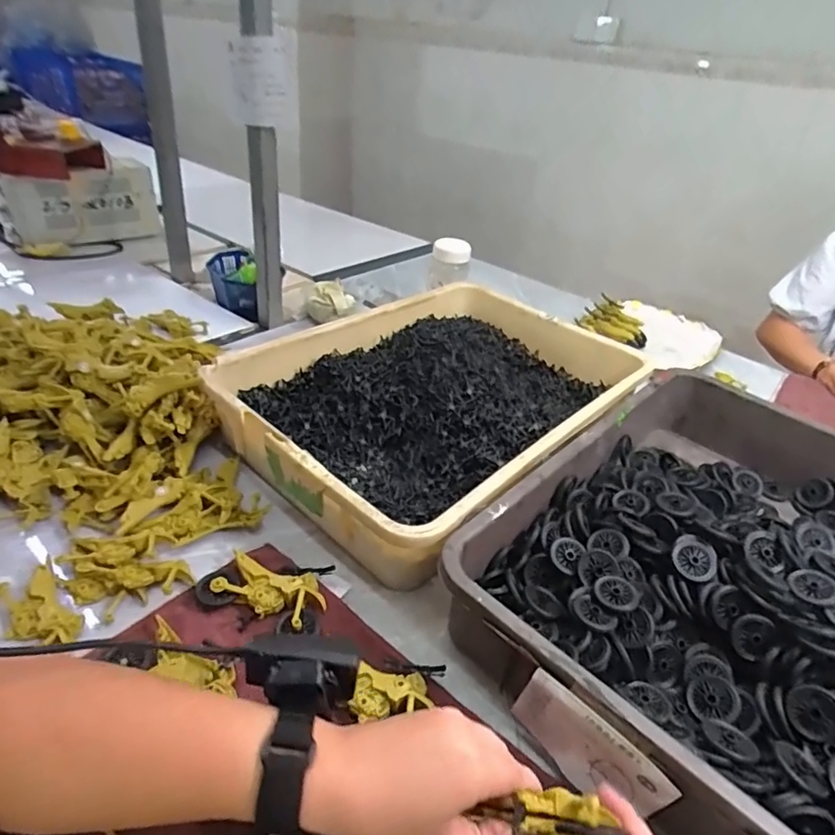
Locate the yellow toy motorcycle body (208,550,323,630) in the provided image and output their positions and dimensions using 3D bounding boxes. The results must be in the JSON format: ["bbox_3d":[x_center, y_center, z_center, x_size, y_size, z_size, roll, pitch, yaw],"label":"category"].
[{"bbox_3d":[-0.132,0.154,0.482,0.097,0.018,0.045,14,37,14],"label":"yellow toy motorcycle body"}]

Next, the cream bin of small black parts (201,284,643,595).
[{"bbox_3d":[0.038,-0.034,0.703,0.358,0.085,0.503,32,42,31],"label":"cream bin of small black parts"}]

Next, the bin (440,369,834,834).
[{"bbox_3d":[0.308,0.134,0.518,0.354,0.104,0.517,32,44,33],"label":"bin"}]

